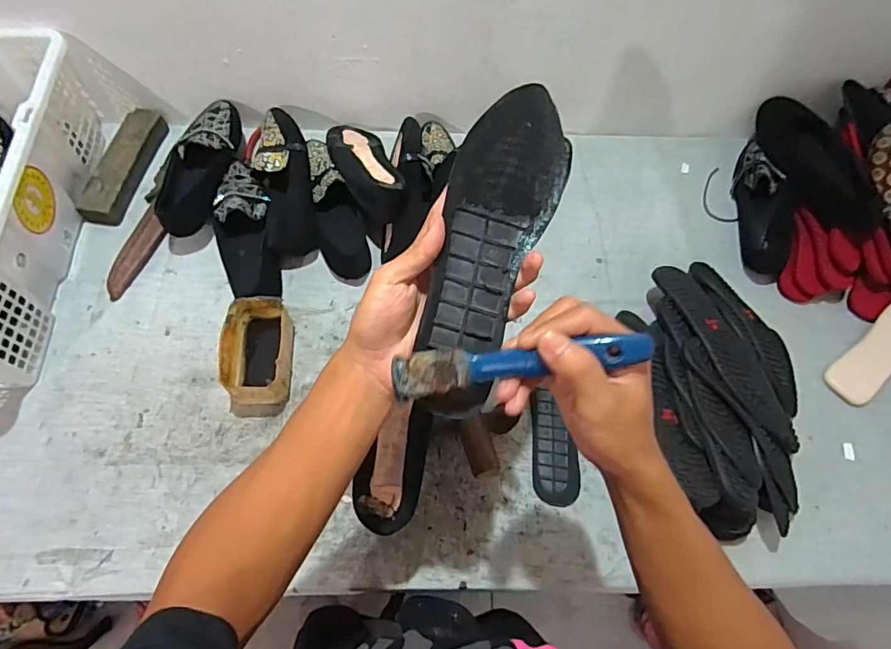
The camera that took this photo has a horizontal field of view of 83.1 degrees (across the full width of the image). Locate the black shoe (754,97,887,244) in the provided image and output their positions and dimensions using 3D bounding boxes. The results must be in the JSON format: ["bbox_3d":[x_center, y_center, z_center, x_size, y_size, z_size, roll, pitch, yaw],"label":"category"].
[{"bbox_3d":[0.541,-0.237,0.739,0.056,0.063,0.252,-12,66,-8],"label":"black shoe"}]

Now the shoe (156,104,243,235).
[{"bbox_3d":[-0.357,-0.234,0.719,0.082,0.056,0.232,13,65,3],"label":"shoe"}]

